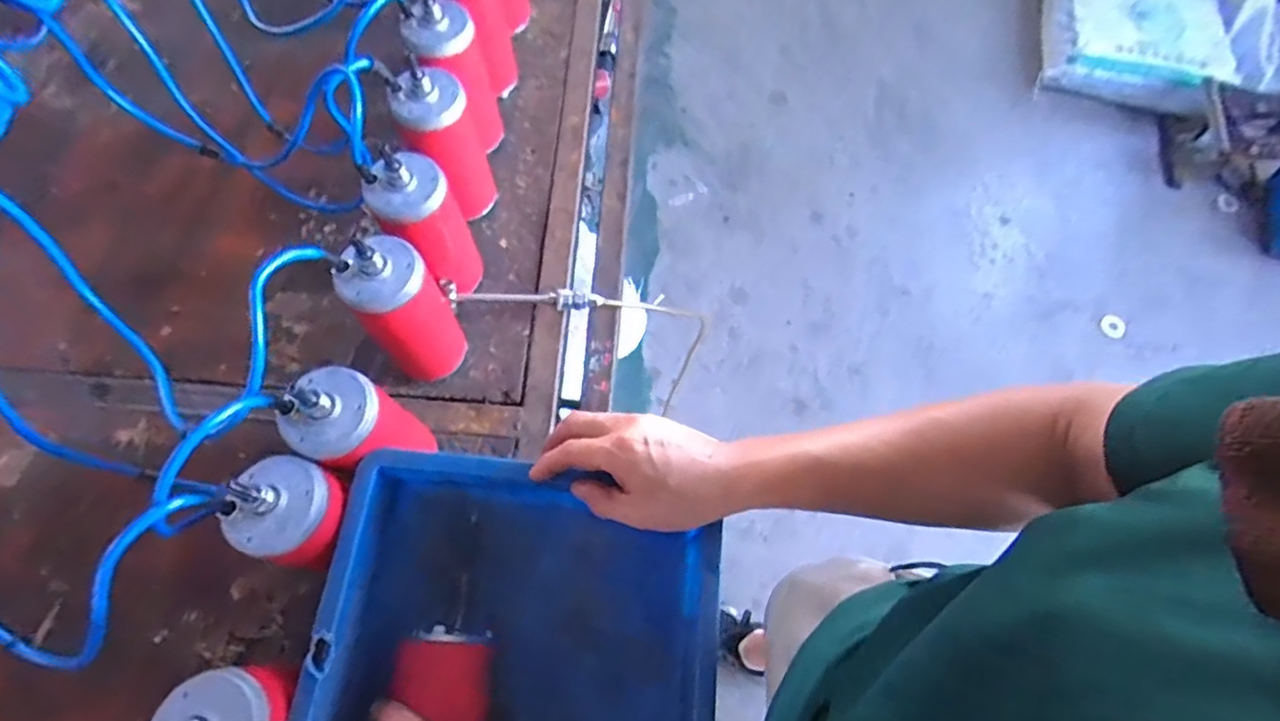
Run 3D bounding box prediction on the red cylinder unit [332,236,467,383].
[{"bbox_3d":[-0.215,-0.030,0.586,0.088,0.187,0.090,35,72,11],"label":"red cylinder unit"}]

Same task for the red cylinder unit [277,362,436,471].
[{"bbox_3d":[-0.242,0.070,0.545,0.077,0.198,0.077,13,69,3],"label":"red cylinder unit"}]

